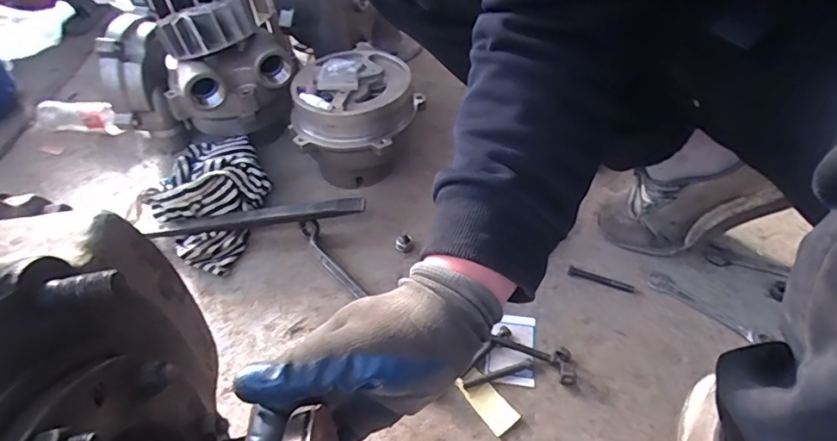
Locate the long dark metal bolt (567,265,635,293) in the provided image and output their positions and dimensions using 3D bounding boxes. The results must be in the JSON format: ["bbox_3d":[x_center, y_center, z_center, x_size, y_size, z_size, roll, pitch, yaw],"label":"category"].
[{"bbox_3d":[0.240,0.078,0.648,0.083,0.008,0.012,16,50,19],"label":"long dark metal bolt"}]

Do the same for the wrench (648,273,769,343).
[{"bbox_3d":[0.355,0.109,0.612,0.030,0.010,0.139,-35,53,-25],"label":"wrench"}]

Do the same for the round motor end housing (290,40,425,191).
[{"bbox_3d":[-0.096,-0.160,0.802,0.203,0.161,0.199,-3,47,3],"label":"round motor end housing"}]

